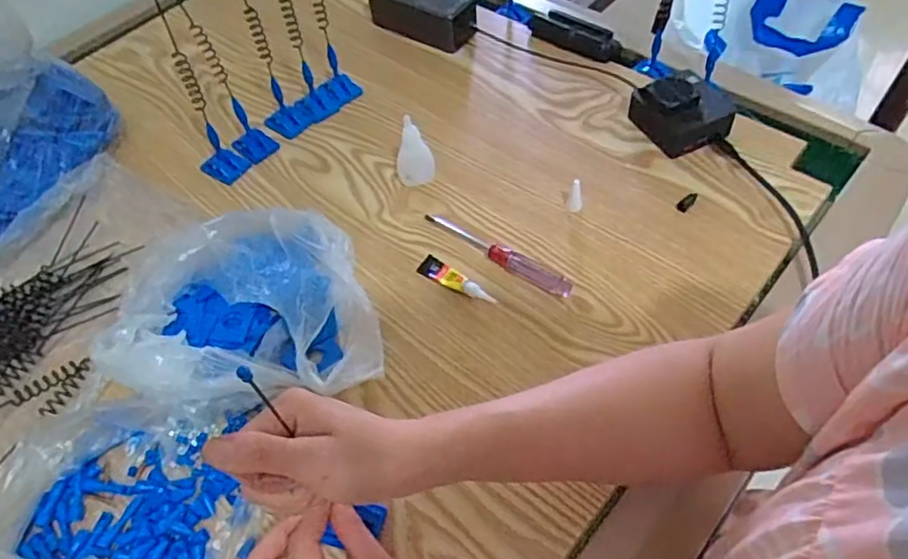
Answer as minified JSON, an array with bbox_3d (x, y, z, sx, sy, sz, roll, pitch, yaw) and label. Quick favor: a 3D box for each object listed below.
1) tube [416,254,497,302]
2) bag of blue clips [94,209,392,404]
[{"bbox_3d":[0.001,0.001,0.548,0.076,0.009,0.020,32,63,25],"label":"tube"},{"bbox_3d":[-0.166,0.023,0.510,0.195,0.070,0.162,-14,54,-5],"label":"bag of blue clips"}]

